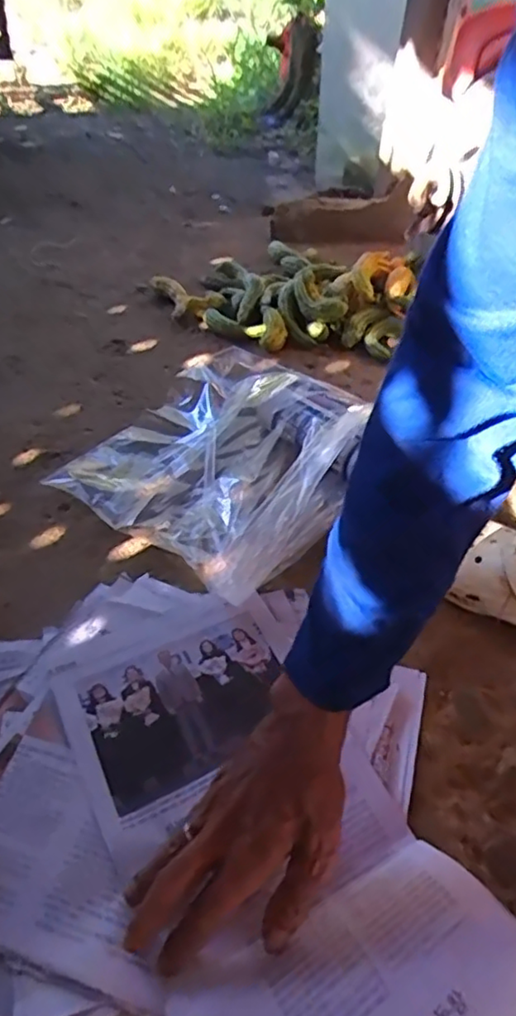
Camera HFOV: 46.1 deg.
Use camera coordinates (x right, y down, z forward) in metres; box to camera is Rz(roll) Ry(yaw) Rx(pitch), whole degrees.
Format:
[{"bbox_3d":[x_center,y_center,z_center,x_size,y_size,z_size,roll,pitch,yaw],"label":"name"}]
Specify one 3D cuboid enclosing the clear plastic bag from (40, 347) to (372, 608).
[{"bbox_3d":[-0.029,-0.088,0.741,0.322,0.074,0.366,30,51,27],"label":"clear plastic bag"}]

